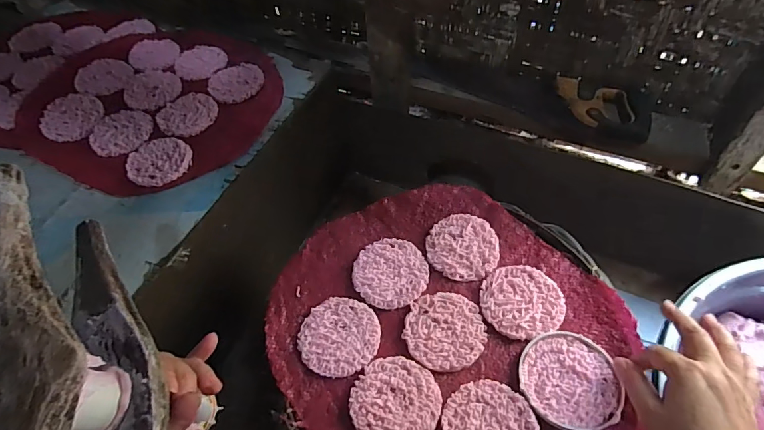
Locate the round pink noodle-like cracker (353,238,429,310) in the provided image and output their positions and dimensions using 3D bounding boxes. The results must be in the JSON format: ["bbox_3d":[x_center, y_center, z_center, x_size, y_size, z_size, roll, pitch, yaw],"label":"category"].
[{"bbox_3d":[0.009,0.062,0.469,0.078,0.007,0.078,-1,54,2],"label":"round pink noodle-like cracker"}]

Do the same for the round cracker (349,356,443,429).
[{"bbox_3d":[0.012,0.169,0.392,0.078,0.004,0.078,-1,54,2],"label":"round cracker"}]

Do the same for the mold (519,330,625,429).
[{"bbox_3d":[0.170,0.149,0.394,0.084,0.016,0.089,7,55,3],"label":"mold"}]

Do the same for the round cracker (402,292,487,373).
[{"bbox_3d":[0.063,0.115,0.430,0.078,0.004,0.077,-1,54,2],"label":"round cracker"}]

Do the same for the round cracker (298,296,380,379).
[{"bbox_3d":[-0.042,0.120,0.430,0.075,0.004,0.077,-1,54,2],"label":"round cracker"}]

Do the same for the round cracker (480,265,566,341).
[{"bbox_3d":[0.144,0.087,0.441,0.080,0.006,0.077,-1,54,2],"label":"round cracker"}]

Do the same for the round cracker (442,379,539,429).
[{"bbox_3d":[0.094,0.186,0.375,0.080,0.009,0.077,-1,54,2],"label":"round cracker"}]

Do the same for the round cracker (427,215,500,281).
[{"bbox_3d":[0.090,0.035,0.483,0.078,0.012,0.077,-1,54,2],"label":"round cracker"}]

